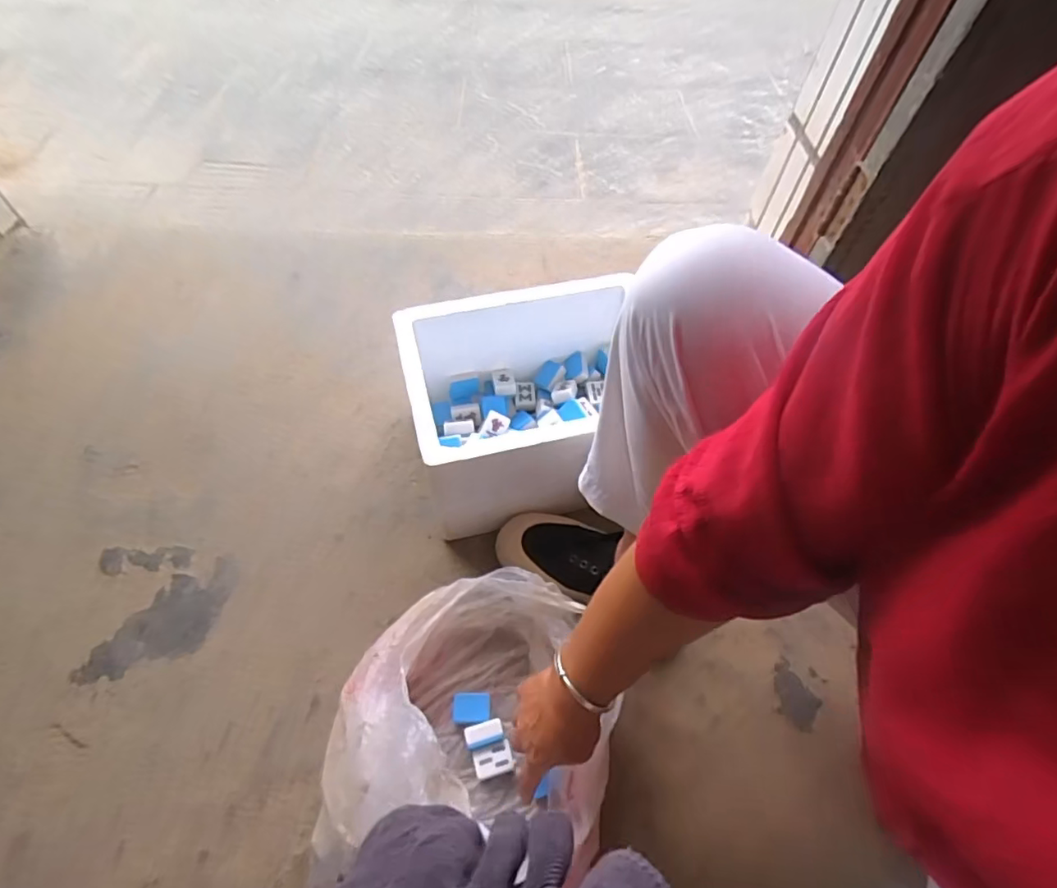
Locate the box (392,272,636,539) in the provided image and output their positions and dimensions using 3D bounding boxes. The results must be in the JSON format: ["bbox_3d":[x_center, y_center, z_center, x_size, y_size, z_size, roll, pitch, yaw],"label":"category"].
[{"bbox_3d":[0.008,-0.053,0.721,0.307,0.165,0.230,-12,58,-12],"label":"box"}]

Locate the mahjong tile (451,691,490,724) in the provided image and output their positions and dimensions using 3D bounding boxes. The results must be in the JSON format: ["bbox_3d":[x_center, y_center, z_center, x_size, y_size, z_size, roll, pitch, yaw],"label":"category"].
[{"bbox_3d":[-0.064,0.296,0.629,0.042,0.017,0.031,1,56,-4],"label":"mahjong tile"}]

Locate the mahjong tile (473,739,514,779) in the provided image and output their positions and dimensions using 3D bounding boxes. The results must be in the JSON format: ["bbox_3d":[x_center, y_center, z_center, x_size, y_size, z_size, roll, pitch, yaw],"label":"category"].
[{"bbox_3d":[-0.037,0.335,0.596,0.039,0.024,0.029,-13,58,-12],"label":"mahjong tile"}]

